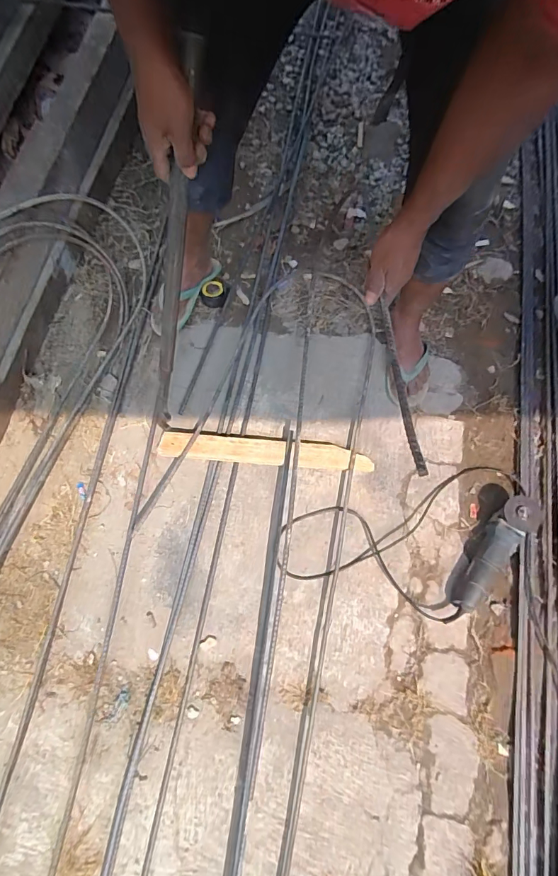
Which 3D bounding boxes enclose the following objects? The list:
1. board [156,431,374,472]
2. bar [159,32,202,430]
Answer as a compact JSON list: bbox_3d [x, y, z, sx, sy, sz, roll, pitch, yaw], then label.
[{"bbox_3d":[-0.028,0.032,1.007,0.496,0.020,0.062,5,76,-3],"label":"board"},{"bbox_3d":[-0.175,-0.237,0.691,0.026,0.626,0.030,26,45,5],"label":"bar"}]

